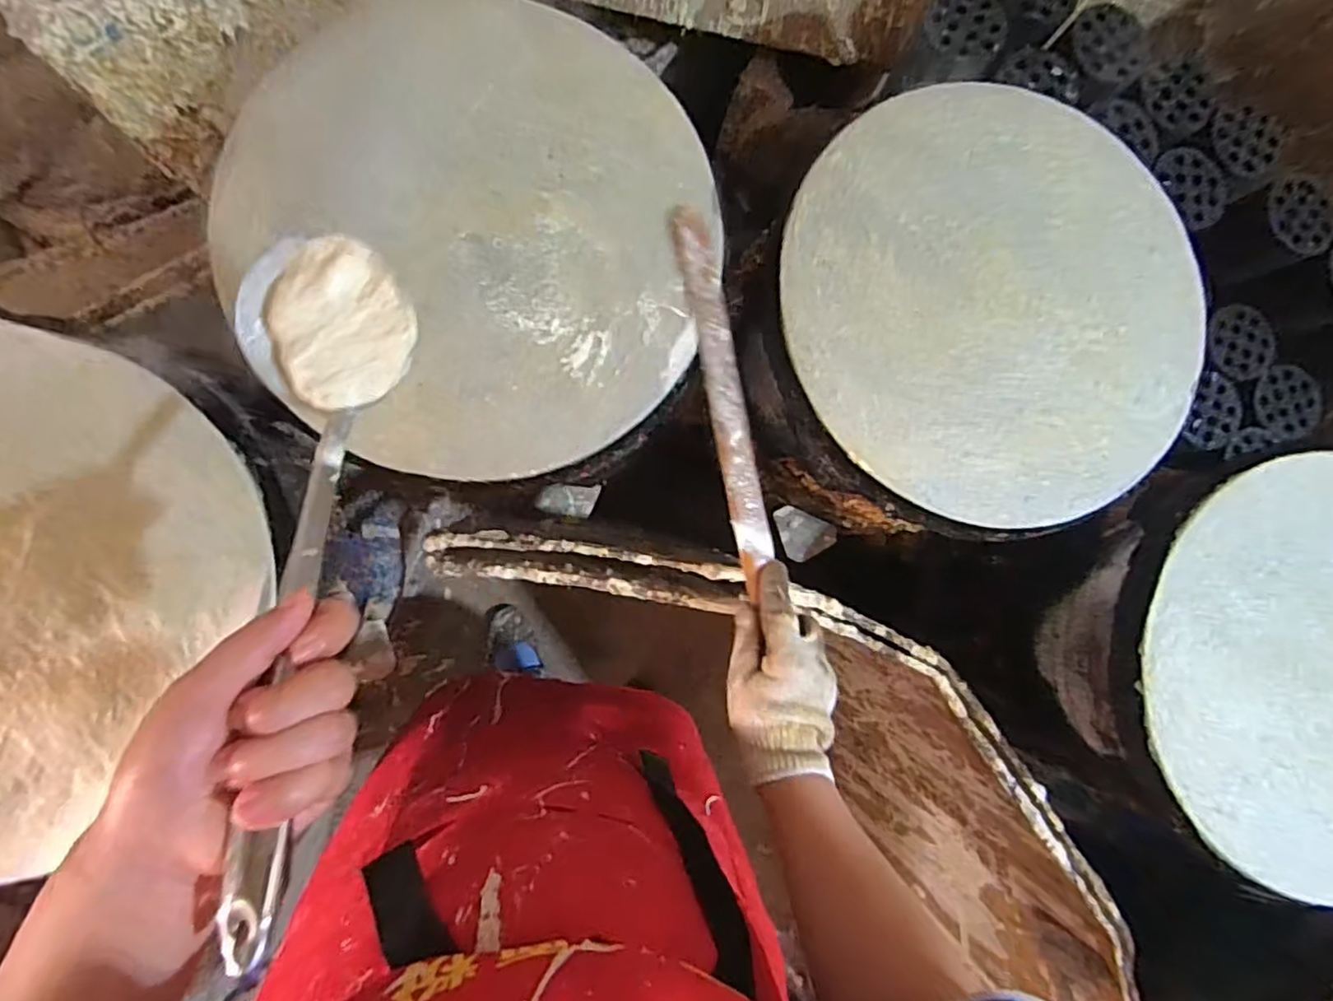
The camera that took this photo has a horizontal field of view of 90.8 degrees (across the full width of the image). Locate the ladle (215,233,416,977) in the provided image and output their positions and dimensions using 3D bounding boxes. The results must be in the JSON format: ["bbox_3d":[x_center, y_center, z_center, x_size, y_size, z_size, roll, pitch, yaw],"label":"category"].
[{"bbox_3d":[-0.175,0.020,0.312,0.090,0.048,0.328,-3,67,-7],"label":"ladle"}]

